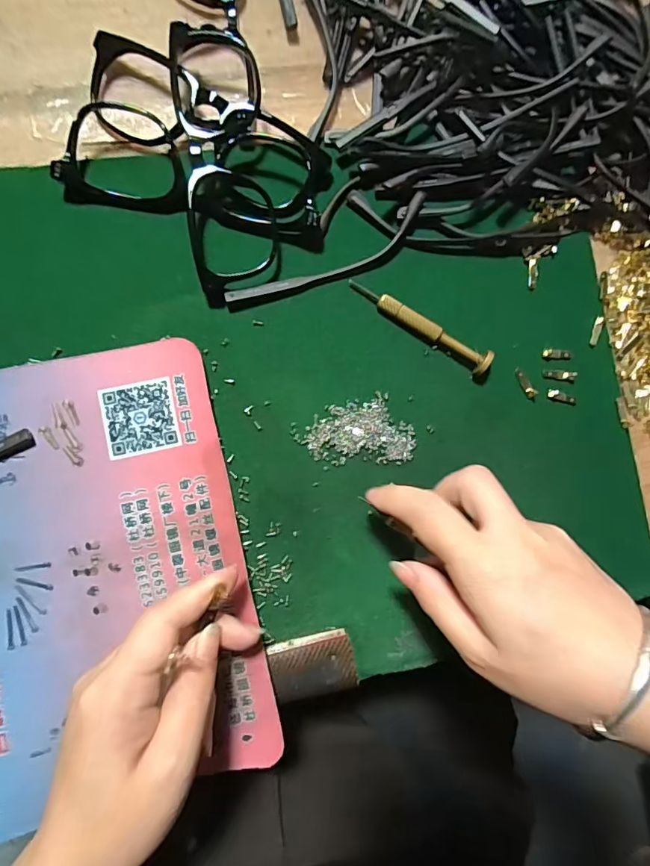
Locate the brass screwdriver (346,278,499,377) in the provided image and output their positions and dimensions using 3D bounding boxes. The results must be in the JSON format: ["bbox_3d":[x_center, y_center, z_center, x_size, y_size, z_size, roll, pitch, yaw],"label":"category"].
[{"bbox_3d":[0.056,-0.064,0.268,0.092,0.015,0.011,33,83,-5],"label":"brass screwdriver"}]

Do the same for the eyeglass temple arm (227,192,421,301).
[{"bbox_3d":[0.006,-0.100,0.267,0.129,0.011,0.022,-30,91,-8],"label":"eyeglass temple arm"}]

